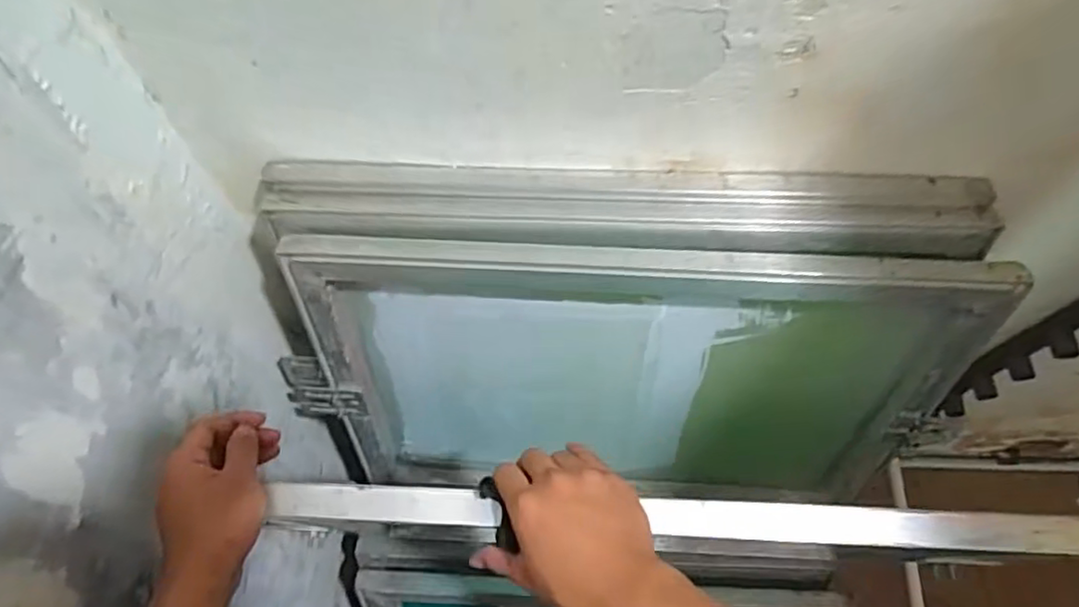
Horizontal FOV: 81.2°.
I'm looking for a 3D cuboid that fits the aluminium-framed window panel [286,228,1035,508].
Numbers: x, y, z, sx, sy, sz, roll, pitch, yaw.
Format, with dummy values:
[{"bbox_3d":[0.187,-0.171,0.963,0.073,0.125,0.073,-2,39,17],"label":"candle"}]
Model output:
[{"bbox_3d":[0.089,0.106,0.731,0.661,0.468,0.060,4,47,3],"label":"aluminium-framed window panel"}]

